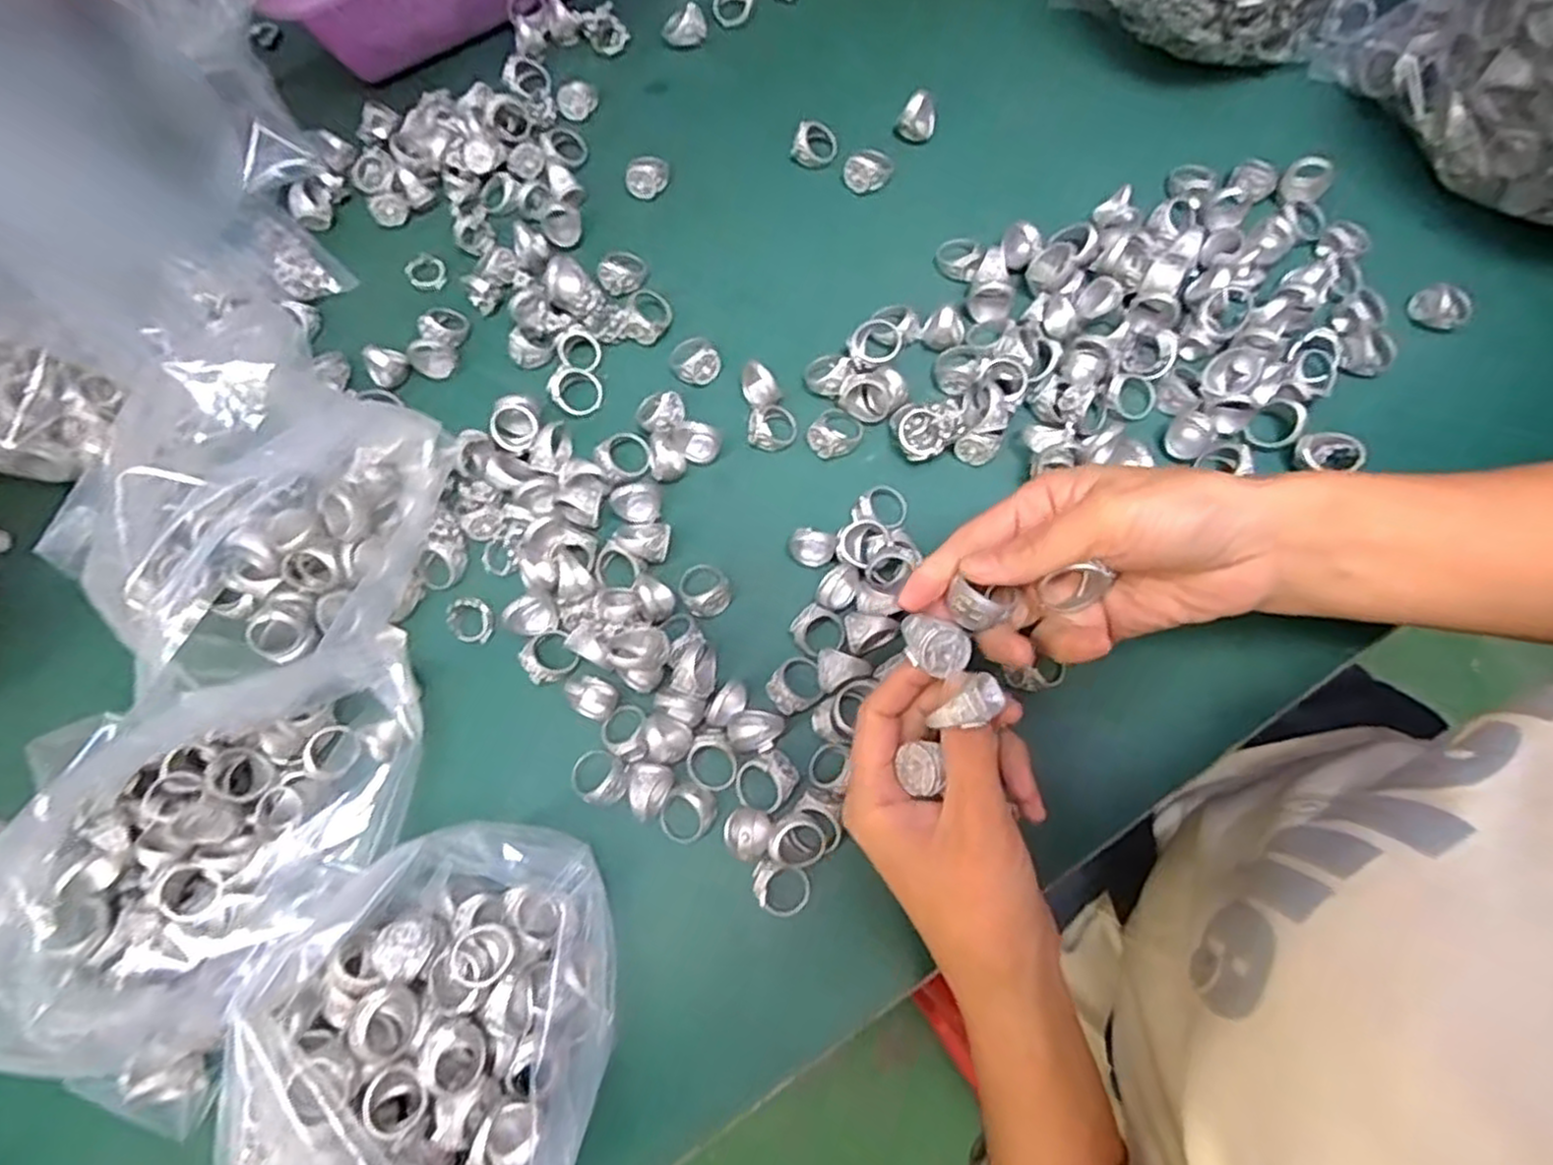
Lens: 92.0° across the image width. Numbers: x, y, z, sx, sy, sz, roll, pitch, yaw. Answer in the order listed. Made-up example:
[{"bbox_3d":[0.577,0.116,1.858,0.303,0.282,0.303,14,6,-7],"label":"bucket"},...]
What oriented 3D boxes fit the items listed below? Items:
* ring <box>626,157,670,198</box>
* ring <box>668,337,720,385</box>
[{"bbox_3d":[-0.082,-0.257,0.474,0.028,0.015,0.018,-10,75,0],"label":"ring"},{"bbox_3d":[-0.048,-0.129,0.436,0.027,0.015,0.030,-31,76,-6],"label":"ring"}]

